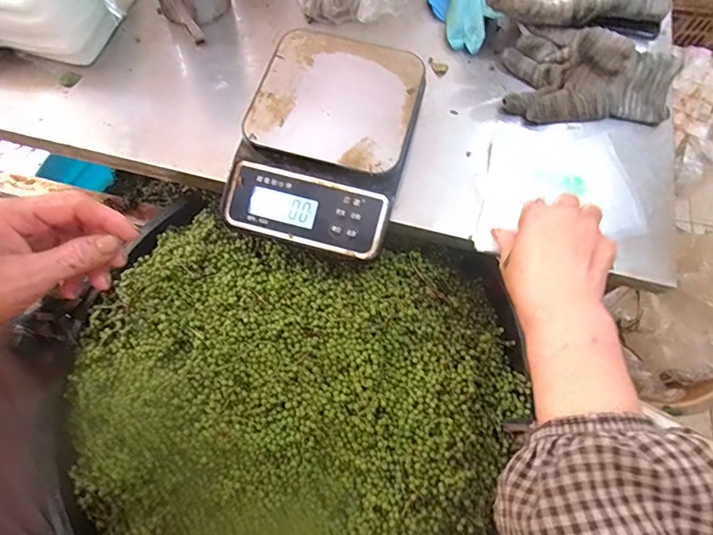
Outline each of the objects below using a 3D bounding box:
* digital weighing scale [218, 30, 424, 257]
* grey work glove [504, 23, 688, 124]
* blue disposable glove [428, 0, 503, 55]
[{"bbox_3d":[-0.026,-0.120,0.411,0.151,0.061,0.212,16,70,4],"label":"digital weighing scale"},{"bbox_3d":[0.243,-0.198,0.447,0.165,0.036,0.100,13,69,3],"label":"grey work glove"},{"bbox_3d":[0.121,-0.301,0.492,0.085,0.037,0.108,13,69,3],"label":"blue disposable glove"}]

